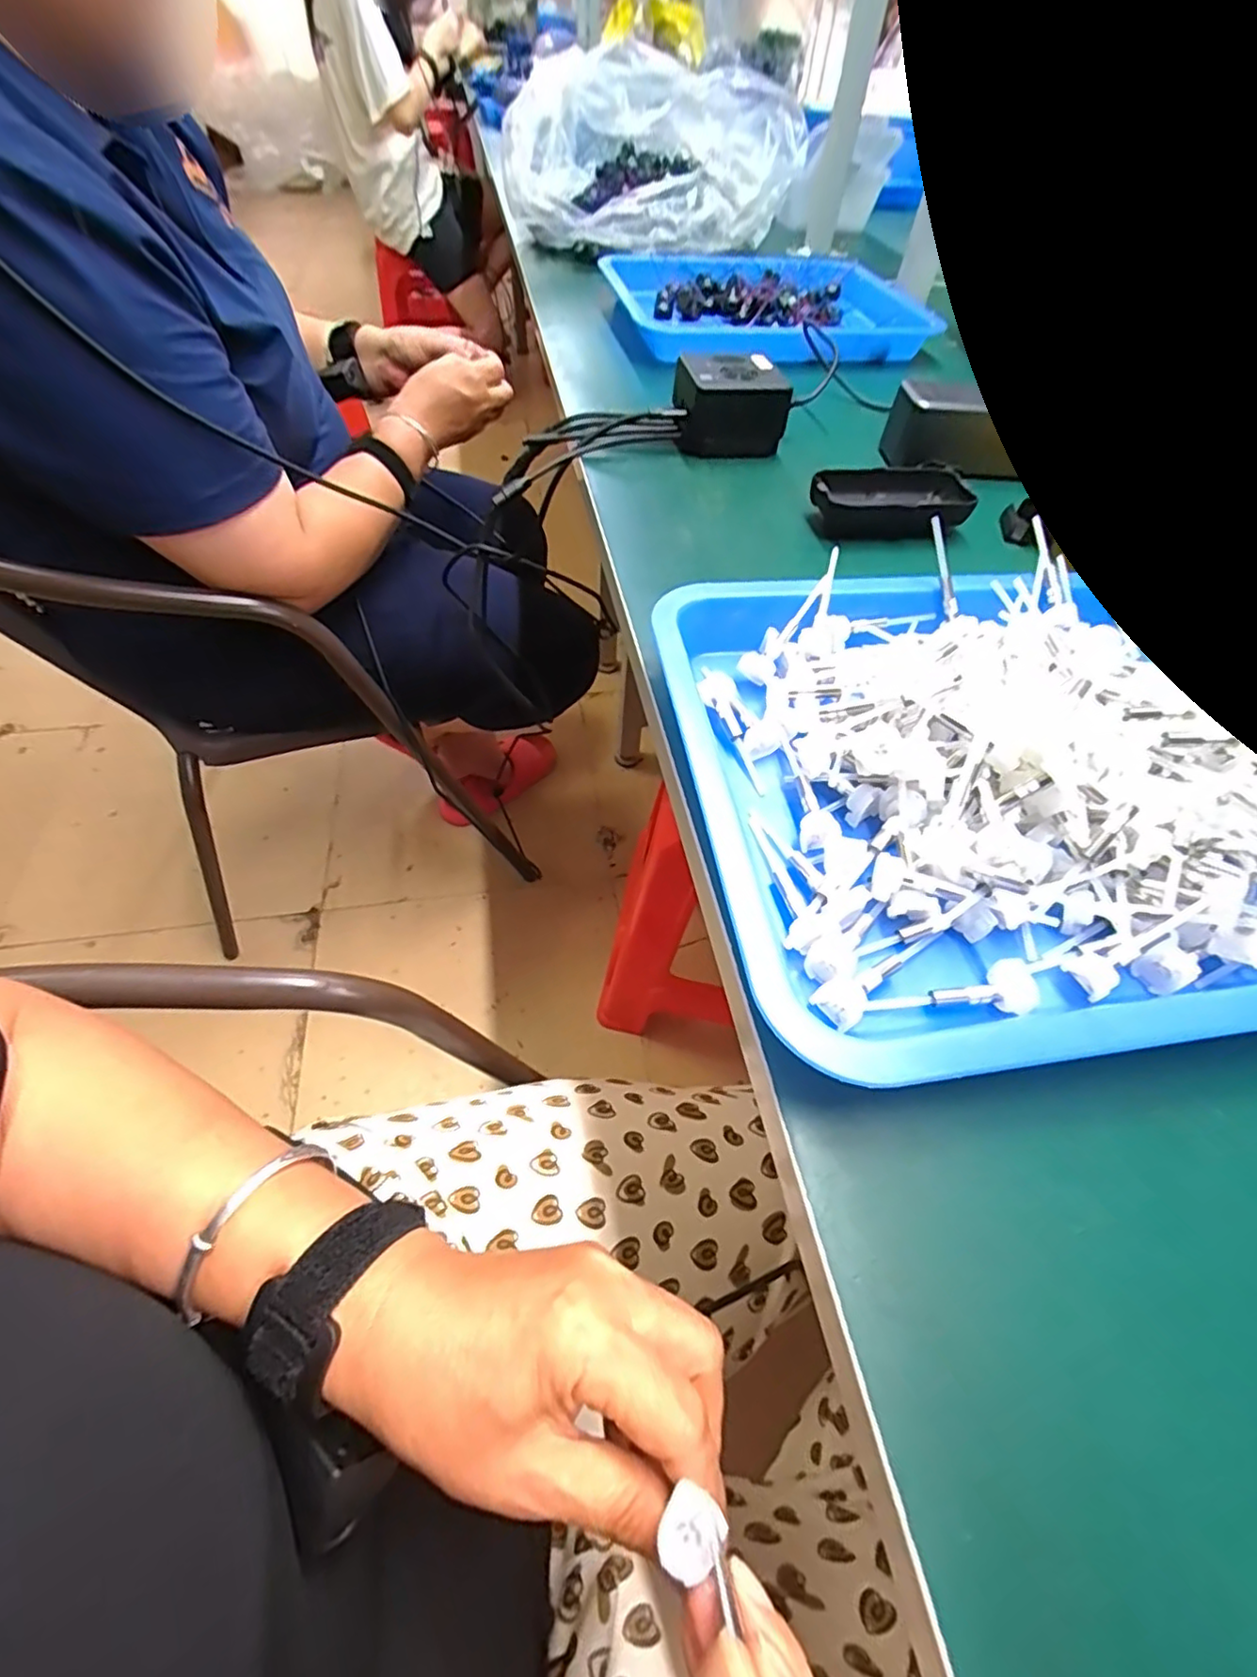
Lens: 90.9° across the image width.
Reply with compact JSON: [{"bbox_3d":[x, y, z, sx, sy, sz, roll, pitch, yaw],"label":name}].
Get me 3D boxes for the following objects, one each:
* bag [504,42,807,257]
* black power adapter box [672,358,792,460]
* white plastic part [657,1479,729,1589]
[{"bbox_3d":[0.021,-0.907,0.823,0.369,0.152,0.247,-7,55,-8],"label":"bag"},{"bbox_3d":[0.080,-0.351,0.501,0.084,0.053,0.065,-7,55,-9],"label":"black power adapter box"},{"bbox_3d":[0.019,0.201,0.178,0.017,0.004,0.019,28,56,19],"label":"white plastic part"}]

